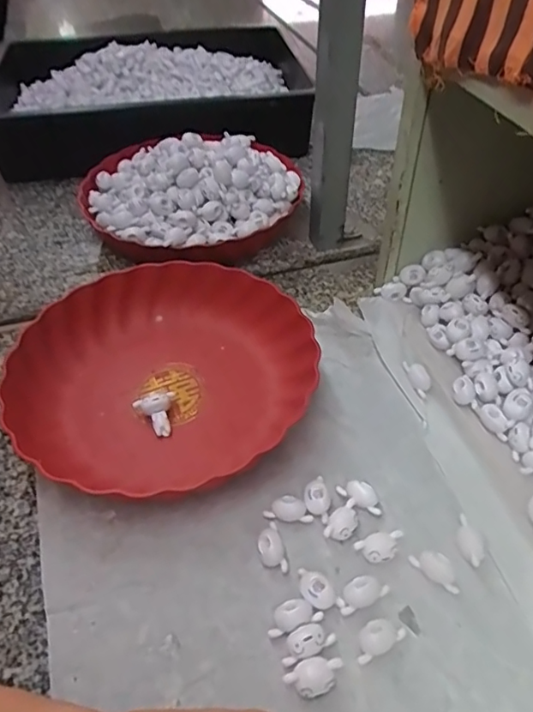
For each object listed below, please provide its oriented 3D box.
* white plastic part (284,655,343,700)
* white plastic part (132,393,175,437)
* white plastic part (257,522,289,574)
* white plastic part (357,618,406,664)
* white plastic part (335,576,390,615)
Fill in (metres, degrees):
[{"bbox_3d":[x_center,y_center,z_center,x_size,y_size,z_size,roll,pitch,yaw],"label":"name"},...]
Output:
[{"bbox_3d":[0.028,0.182,0.306,0.031,0.014,0.018,-23,50,-19],"label":"white plastic part"},{"bbox_3d":[-0.089,0.046,0.439,0.033,0.020,0.037,-16,48,-14],"label":"white plastic part"},{"bbox_3d":[0.003,0.128,0.360,0.017,0.015,0.032,-14,47,-12],"label":"white plastic part"},{"bbox_3d":[0.066,0.167,0.320,0.033,0.012,0.017,-22,49,-19],"label":"white plastic part"},{"bbox_3d":[0.060,0.148,0.338,0.034,0.013,0.015,-15,47,-13],"label":"white plastic part"}]

